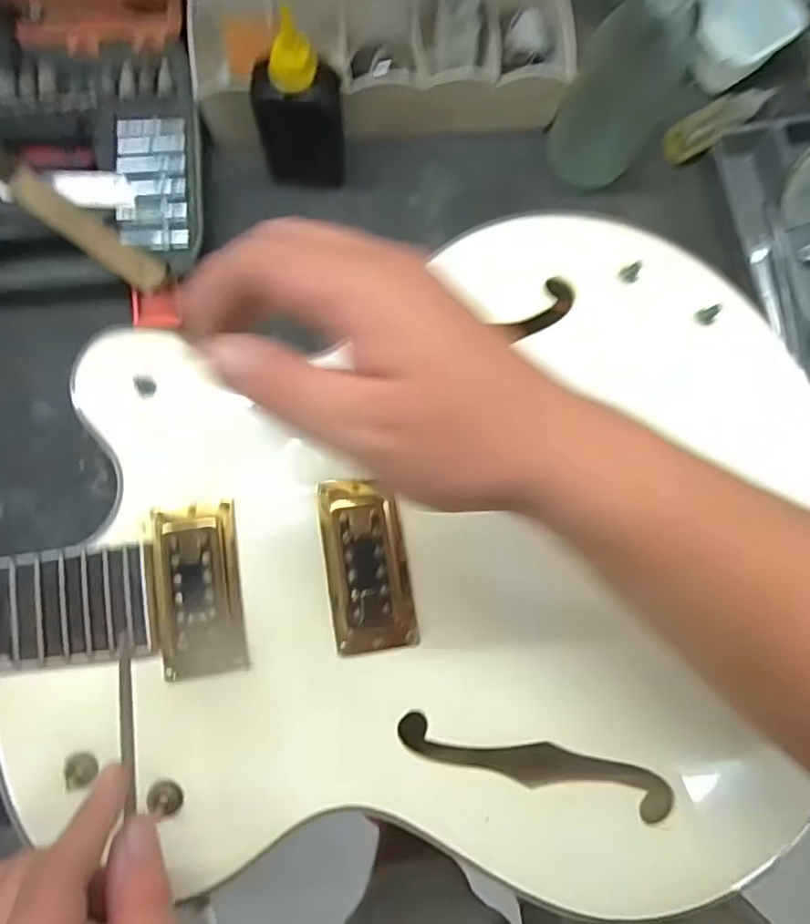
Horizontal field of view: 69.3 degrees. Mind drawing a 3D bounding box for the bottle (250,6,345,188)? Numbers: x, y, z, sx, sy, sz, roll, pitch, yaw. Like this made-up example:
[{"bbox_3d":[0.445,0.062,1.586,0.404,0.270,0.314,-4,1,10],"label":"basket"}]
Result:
[{"bbox_3d":[-0.073,-0.243,0.410,0.057,0.125,0.031,1,82,-2],"label":"bottle"}]

